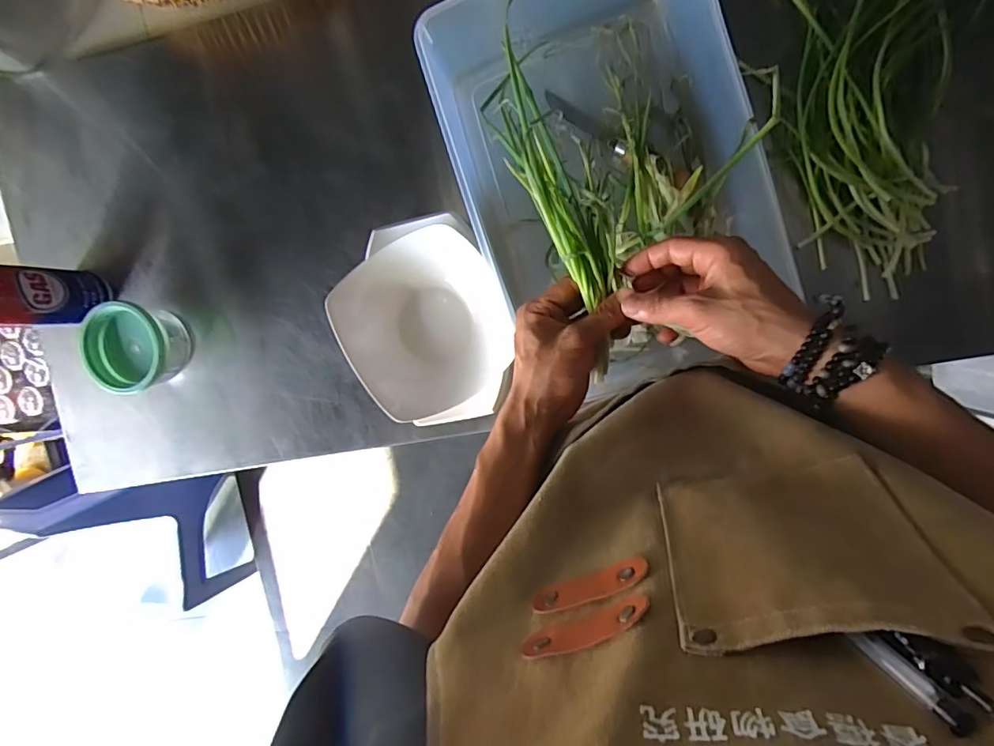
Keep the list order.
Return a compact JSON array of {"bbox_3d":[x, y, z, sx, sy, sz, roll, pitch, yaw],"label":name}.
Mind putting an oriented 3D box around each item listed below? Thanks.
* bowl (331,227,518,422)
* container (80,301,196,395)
[{"bbox_3d":[-0.071,-0.042,0.545,0.161,0.073,0.182,-29,93,10],"label":"bowl"},{"bbox_3d":[-0.412,-0.031,0.602,0.099,0.070,0.098,-3,96,8],"label":"container"}]

